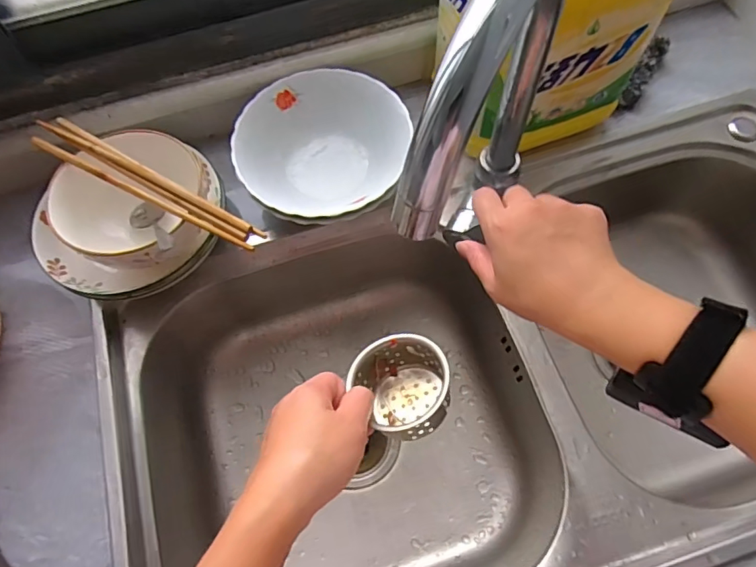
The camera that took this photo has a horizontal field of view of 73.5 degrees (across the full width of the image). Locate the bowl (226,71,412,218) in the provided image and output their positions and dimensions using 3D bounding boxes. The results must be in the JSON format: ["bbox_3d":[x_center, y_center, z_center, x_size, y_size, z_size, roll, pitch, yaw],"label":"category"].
[{"bbox_3d":[-0.060,-0.134,0.519,0.169,0.057,0.158,-1,67,2],"label":"bowl"}]

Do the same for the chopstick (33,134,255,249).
[{"bbox_3d":[-0.204,-0.077,0.431,0.234,0.009,0.009,26,70,13],"label":"chopstick"}]

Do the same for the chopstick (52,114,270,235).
[{"bbox_3d":[-0.194,-0.093,0.434,0.233,0.012,0.012,29,71,14],"label":"chopstick"}]

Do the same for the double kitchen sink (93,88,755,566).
[{"bbox_3d":[0.132,0.095,0.540,0.745,0.176,0.393,-17,67,-5],"label":"double kitchen sink"}]

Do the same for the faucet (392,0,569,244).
[{"bbox_3d":[0.062,-0.072,0.316,0.039,0.257,0.174,21,69,11],"label":"faucet"}]

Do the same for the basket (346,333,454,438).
[{"bbox_3d":[0.020,0.078,0.373,0.072,0.045,0.078,-14,45,15],"label":"basket"}]

